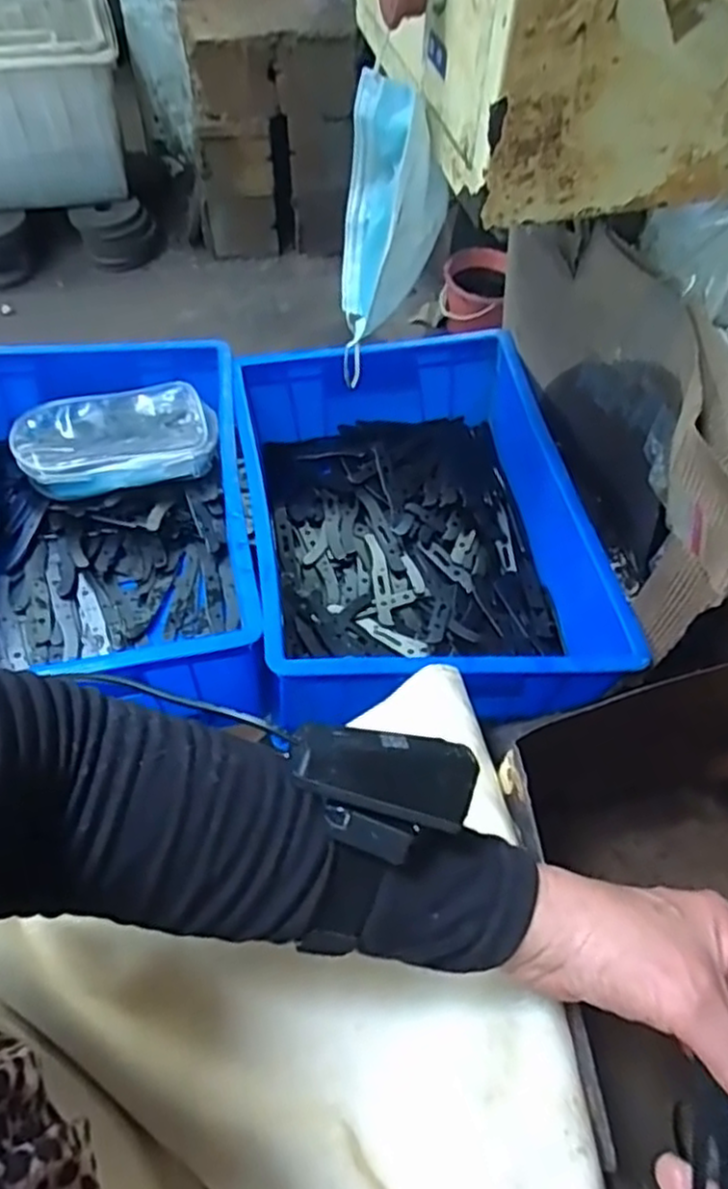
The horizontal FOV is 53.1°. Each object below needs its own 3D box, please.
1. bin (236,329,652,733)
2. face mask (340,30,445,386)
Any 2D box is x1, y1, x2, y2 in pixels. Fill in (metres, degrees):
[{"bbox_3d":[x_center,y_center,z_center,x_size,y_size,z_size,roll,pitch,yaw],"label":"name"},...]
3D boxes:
[{"bbox_3d":[0.045,-0.066,0.717,0.293,0.152,0.408,-7,57,-7],"label":"bin"},{"bbox_3d":[0.018,-0.256,0.516,0.070,0.163,0.094,5,57,1],"label":"face mask"}]

